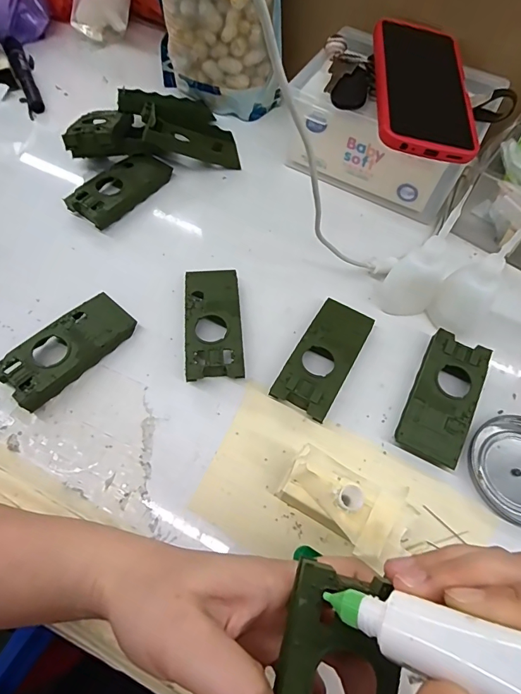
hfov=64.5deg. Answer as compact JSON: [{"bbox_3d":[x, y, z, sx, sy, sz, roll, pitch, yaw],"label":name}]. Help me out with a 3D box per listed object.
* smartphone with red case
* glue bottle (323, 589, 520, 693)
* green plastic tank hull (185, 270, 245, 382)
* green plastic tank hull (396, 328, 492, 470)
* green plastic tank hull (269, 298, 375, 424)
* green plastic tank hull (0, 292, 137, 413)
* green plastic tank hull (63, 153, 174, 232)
[{"bbox_3d":[0.140,-0.228,0.359,0.080,0.008,0.164,8,66,-7],"label":"smartphone with red case"},{"bbox_3d":[0.065,0.096,0.128,0.096,0.015,0.021,1,55,37],"label":"glue bottle"},{"bbox_3d":[-0.039,-0.022,0.349,0.046,0.020,0.104,-3,62,-4],"label":"green plastic tank hull"},{"bbox_3d":[0.144,0.039,0.324,0.046,0.021,0.102,26,64,11],"label":"green plastic tank hull"},{"bbox_3d":[0.053,0.007,0.337,0.046,0.021,0.104,28,64,12],"label":"green plastic tank hull"},{"bbox_3d":[-0.153,0.001,0.331,0.045,0.021,0.103,37,66,16],"label":"green plastic tank hull"},{"bbox_3d":[-0.139,-0.161,0.418,0.045,0.021,0.105,34,65,14],"label":"green plastic tank hull"}]

